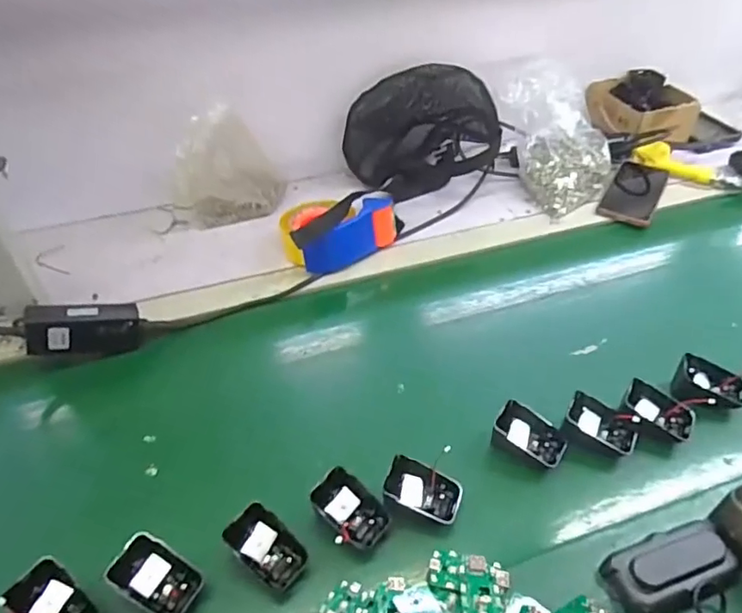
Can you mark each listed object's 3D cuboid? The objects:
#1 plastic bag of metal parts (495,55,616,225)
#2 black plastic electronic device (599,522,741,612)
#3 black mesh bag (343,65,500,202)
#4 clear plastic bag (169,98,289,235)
[{"bbox_3d":[0.295,-0.264,0.858,0.153,0.164,0.160,-27,48,-26],"label":"plastic bag of metal parts"},{"bbox_3d":[0.245,0.211,0.448,0.107,0.018,0.051,-14,44,-14],"label":"black plastic electronic device"},{"bbox_3d":[0.074,-0.291,0.893,0.231,0.164,0.164,-7,43,-7],"label":"black mesh bag"},{"bbox_3d":[-0.212,-0.200,0.821,0.157,0.164,0.065,-12,43,-12],"label":"clear plastic bag"}]

